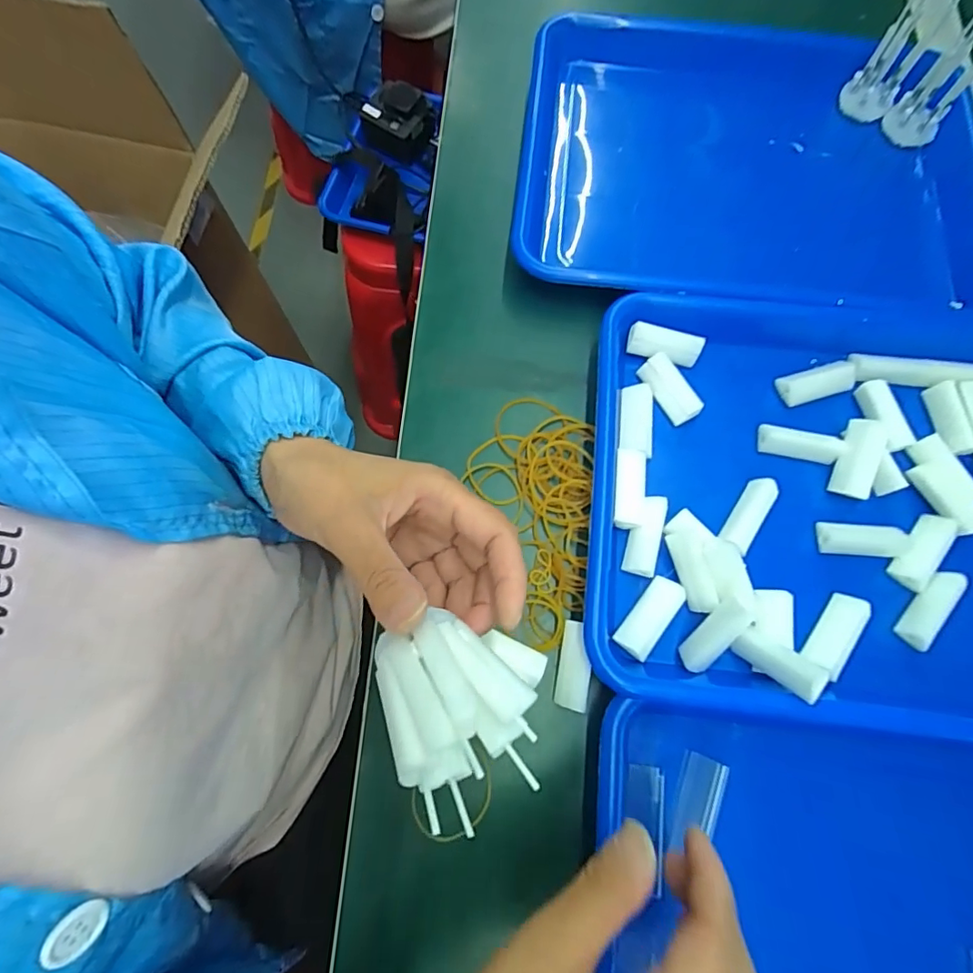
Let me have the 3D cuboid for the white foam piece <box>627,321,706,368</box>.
[{"bbox_3d":[0.117,-0.093,0.338,0.048,0.016,0.018,14,72,2],"label":"white foam piece"}]

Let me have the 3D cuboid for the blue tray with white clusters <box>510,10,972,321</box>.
[{"bbox_3d":[0.198,-0.232,0.377,0.338,0.035,0.238,6,73,0],"label":"blue tray with white clusters"}]

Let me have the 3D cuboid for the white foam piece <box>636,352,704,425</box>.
[{"bbox_3d":[0.117,-0.062,0.331,0.017,0.019,0.046,-31,76,-10],"label":"white foam piece"}]

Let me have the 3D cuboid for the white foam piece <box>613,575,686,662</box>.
[{"bbox_3d":[0.092,0.073,0.290,0.020,0.013,0.046,35,76,9],"label":"white foam piece"}]

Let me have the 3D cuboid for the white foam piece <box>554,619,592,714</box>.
[{"bbox_3d":[0.048,0.098,0.286,0.016,0.017,0.045,11,73,2],"label":"white foam piece"}]

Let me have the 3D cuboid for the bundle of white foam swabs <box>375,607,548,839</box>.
[{"bbox_3d":[-0.007,0.082,0.193,0.060,0.031,0.068,-18,74,-8],"label":"bundle of white foam swabs"}]

